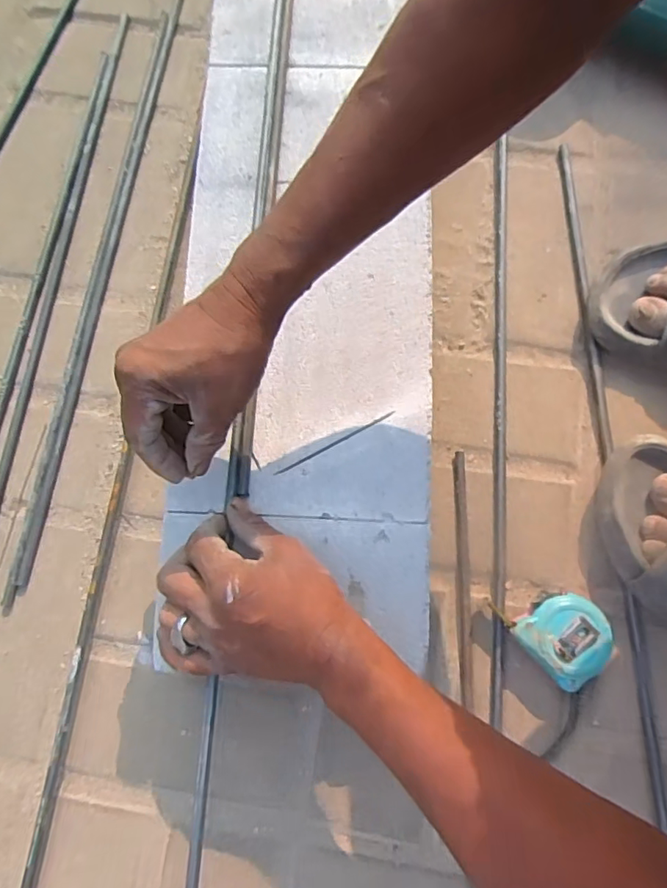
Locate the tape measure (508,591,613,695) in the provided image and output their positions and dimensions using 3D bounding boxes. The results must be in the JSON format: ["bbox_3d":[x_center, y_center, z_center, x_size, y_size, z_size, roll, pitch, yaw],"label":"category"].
[{"bbox_3d":[0.188,0.156,0.436,0.065,0.032,0.064,-35,80,-6],"label":"tape measure"}]

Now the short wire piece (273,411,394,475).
[{"bbox_3d":[0.001,-0.001,0.417,0.104,0.004,0.004,-28,79,-4],"label":"short wire piece"}]

